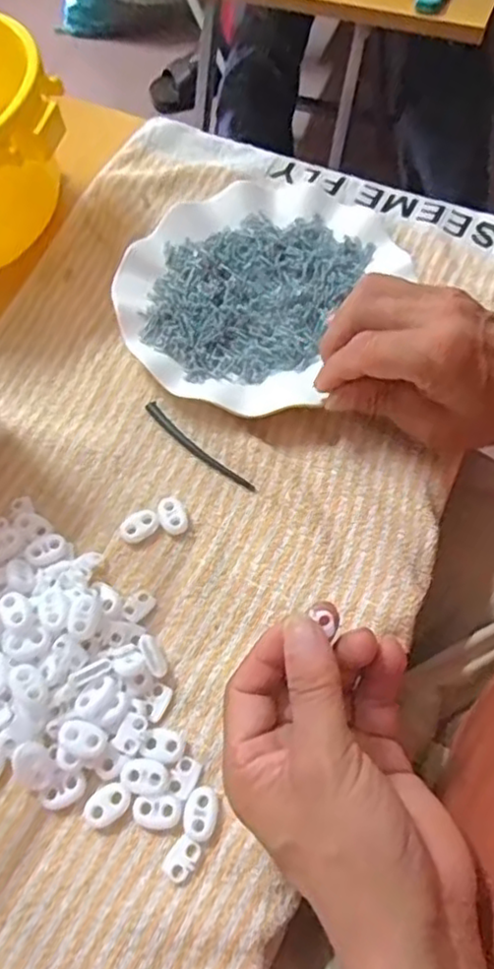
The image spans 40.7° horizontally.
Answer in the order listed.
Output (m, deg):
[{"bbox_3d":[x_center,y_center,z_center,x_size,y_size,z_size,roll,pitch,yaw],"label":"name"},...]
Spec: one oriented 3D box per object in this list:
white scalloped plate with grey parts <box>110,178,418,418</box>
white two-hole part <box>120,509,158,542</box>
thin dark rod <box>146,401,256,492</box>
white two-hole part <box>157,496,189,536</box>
[{"bbox_3d":[0.005,-0.132,0.434,0.155,0.017,0.187,29,68,16],"label":"white scalloped plate with grey parts"},{"bbox_3d":[-0.061,0.023,0.375,0.021,0.008,0.015,-28,65,-11],"label":"white two-hole part"},{"bbox_3d":[-0.030,-0.022,0.397,0.086,0.004,0.009,40,71,20],"label":"thin dark rod"},{"bbox_3d":[-0.042,0.018,0.378,0.014,0.007,0.023,-27,65,-11],"label":"white two-hole part"}]

